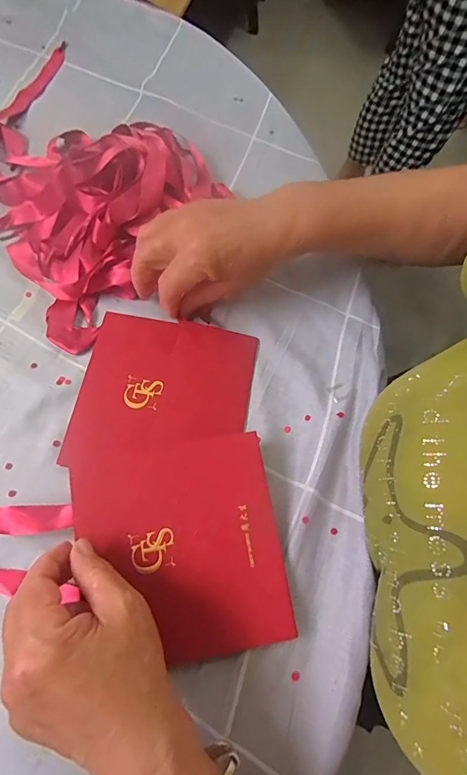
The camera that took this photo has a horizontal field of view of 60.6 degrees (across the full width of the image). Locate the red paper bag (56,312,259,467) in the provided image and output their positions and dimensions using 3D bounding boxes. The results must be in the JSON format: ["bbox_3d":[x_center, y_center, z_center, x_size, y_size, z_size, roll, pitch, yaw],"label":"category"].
[{"bbox_3d":[-0.058,0.004,0.334,0.140,0.017,0.130,8,69,6],"label":"red paper bag"}]

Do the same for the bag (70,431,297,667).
[{"bbox_3d":[-0.038,0.111,0.280,0.136,0.013,0.139,-10,69,-1],"label":"bag"}]

